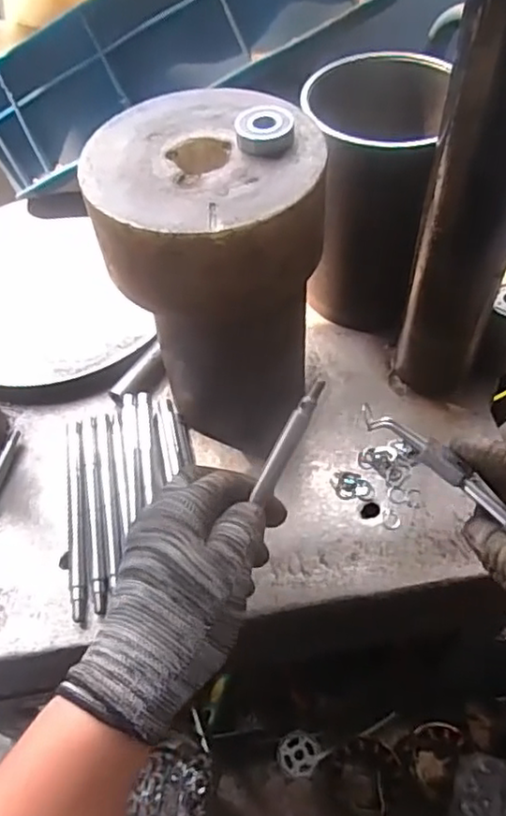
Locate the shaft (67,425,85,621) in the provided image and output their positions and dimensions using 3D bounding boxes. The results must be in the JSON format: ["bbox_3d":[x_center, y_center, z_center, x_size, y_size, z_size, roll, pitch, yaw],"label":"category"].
[{"bbox_3d":[-0.134,0.081,0.476,0.011,0.007,0.159,-10,54,-4],"label":"shaft"}]

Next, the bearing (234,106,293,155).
[{"bbox_3d":[0.007,-0.165,0.376,0.034,0.015,0.031,-2,54,2],"label":"bearing"}]

